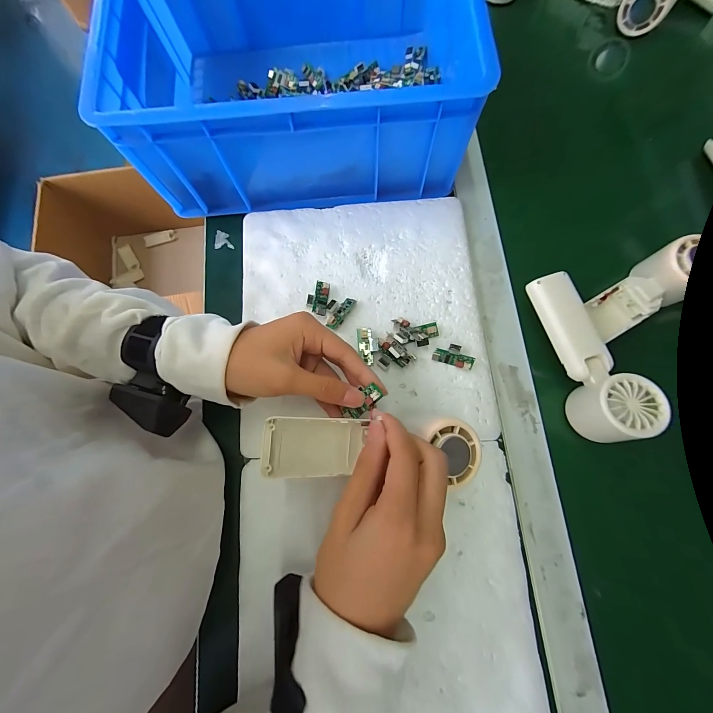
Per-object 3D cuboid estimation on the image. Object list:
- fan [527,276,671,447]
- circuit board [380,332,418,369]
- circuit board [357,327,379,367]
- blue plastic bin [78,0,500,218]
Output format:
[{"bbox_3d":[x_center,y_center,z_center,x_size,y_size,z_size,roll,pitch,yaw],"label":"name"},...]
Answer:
[{"bbox_3d":[0.219,-0.004,0.297,0.053,0.055,0.161,-13,77,-2],"label":"fan"},{"bbox_3d":[0.039,-0.005,0.310,0.038,0.016,0.019,42,81,10],"label":"circuit board"},{"bbox_3d":[0.012,-0.010,0.315,0.020,0.009,0.037,-6,77,0],"label":"circuit board"},{"bbox_3d":[-0.051,-0.309,0.329,0.342,0.129,0.259,-4,77,0],"label":"blue plastic bin"}]

